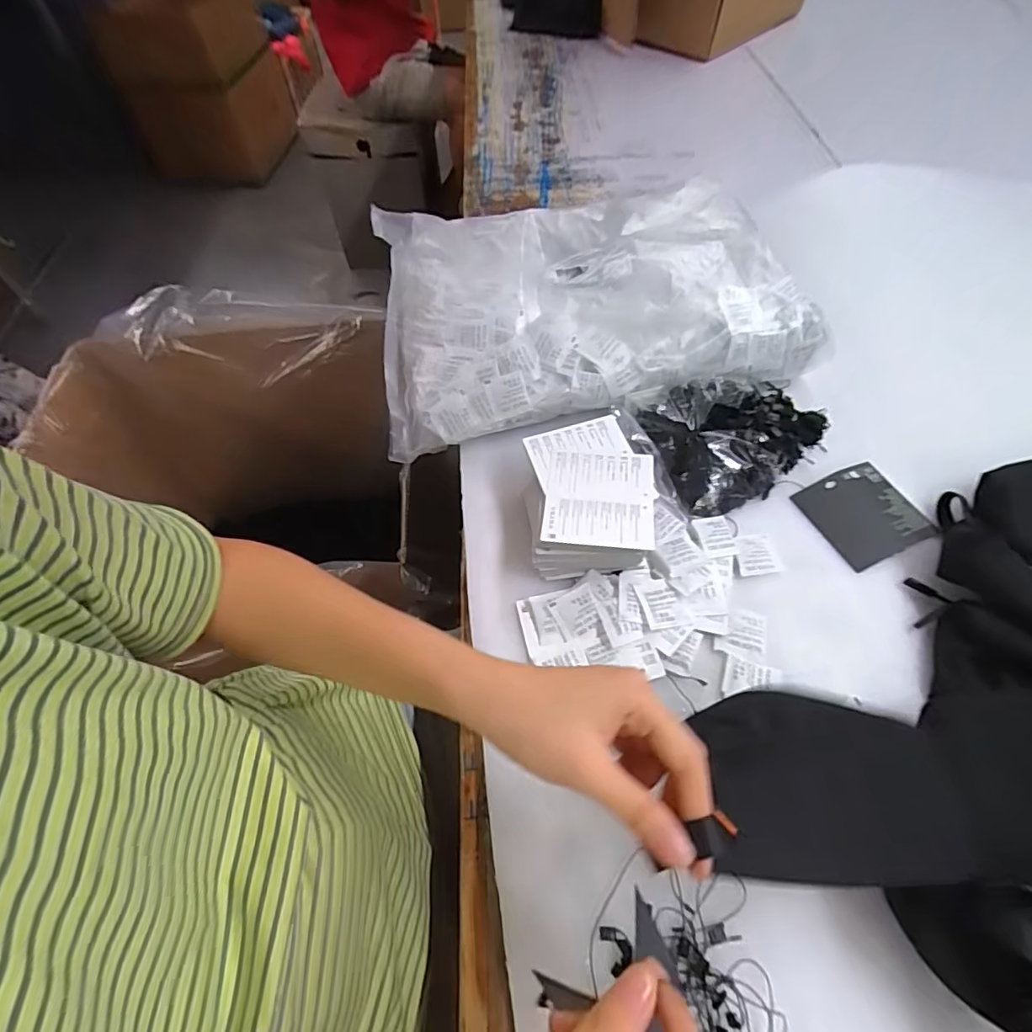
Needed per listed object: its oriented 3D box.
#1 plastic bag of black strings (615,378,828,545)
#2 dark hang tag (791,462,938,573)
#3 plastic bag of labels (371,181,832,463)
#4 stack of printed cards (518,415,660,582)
[{"bbox_3d":[0.207,-0.074,0.505,0.189,0.050,0.135,-18,59,-8],"label":"plastic bag of black strings"},{"bbox_3d":[0.323,-0.003,0.486,0.092,0.013,0.088,-21,60,-10],"label":"dark hang tag"},{"bbox_3d":[0.065,-0.261,0.600,0.439,0.072,0.334,-10,58,-4],"label":"plastic bag of labels"},{"bbox_3d":[0.064,-0.020,0.473,0.109,0.051,0.144,0,58,3],"label":"stack of printed cards"}]

